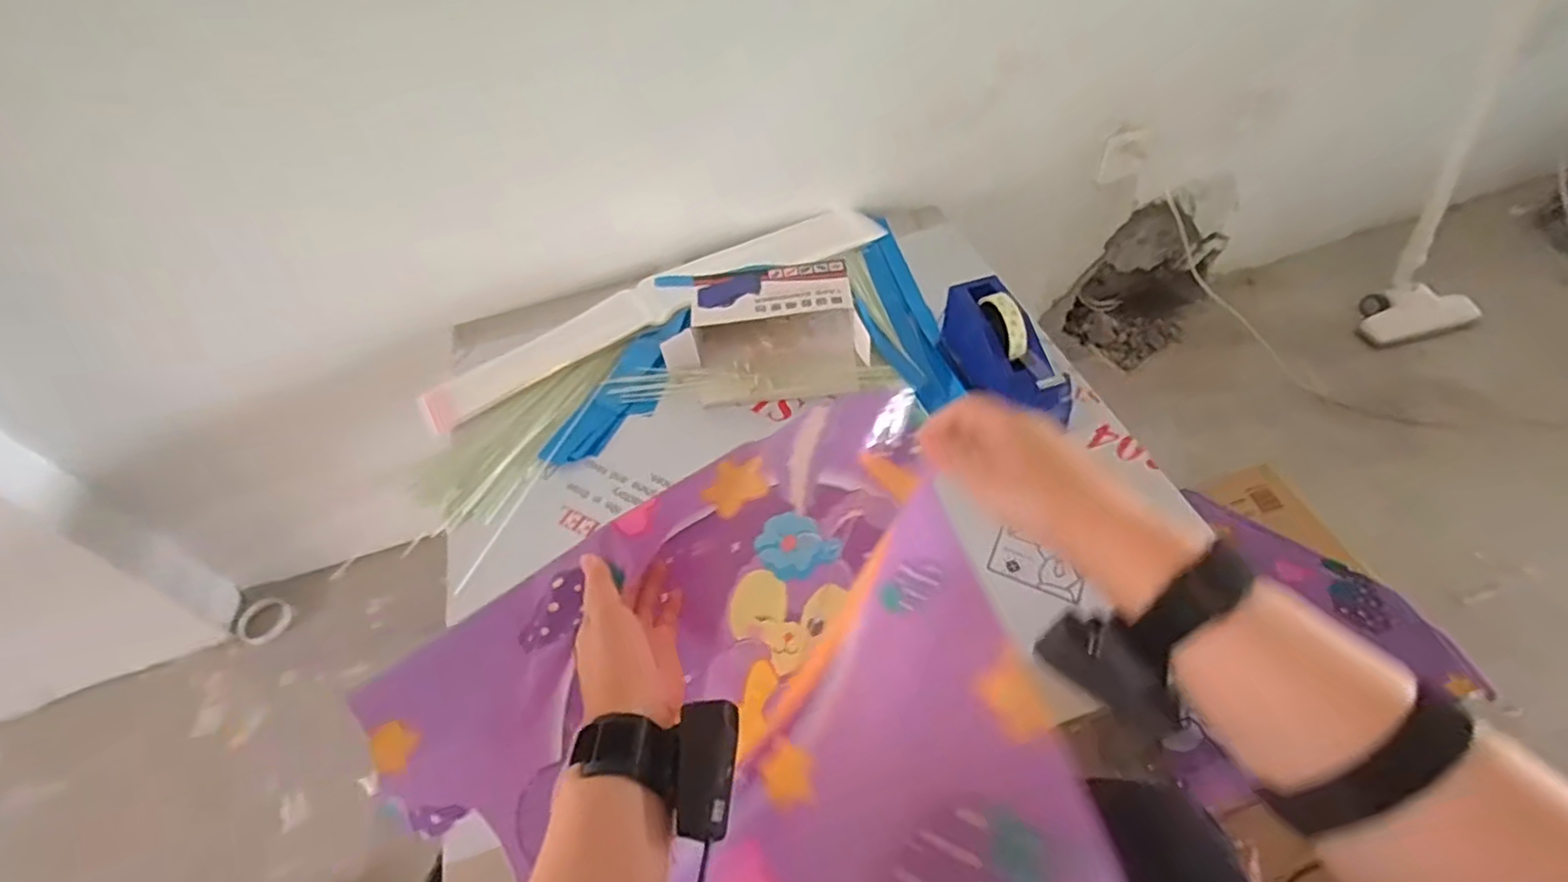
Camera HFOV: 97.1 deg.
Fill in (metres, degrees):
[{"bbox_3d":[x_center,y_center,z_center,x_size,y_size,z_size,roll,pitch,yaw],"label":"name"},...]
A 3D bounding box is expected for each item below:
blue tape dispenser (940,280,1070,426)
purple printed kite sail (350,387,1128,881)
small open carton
[{"bbox_3d":[0.258,-0.108,0.825,0.077,0.114,0.207,-16,51,-6],"label":"blue tape dispenser"},{"bbox_3d":[-0.042,0.178,0.448,0.373,0.125,0.412,-15,51,-6],"label":"purple printed kite sail"},{"bbox_3d":[-0.029,-0.141,0.916,0.253,0.082,0.177,-12,51,-3],"label":"small open carton"}]

